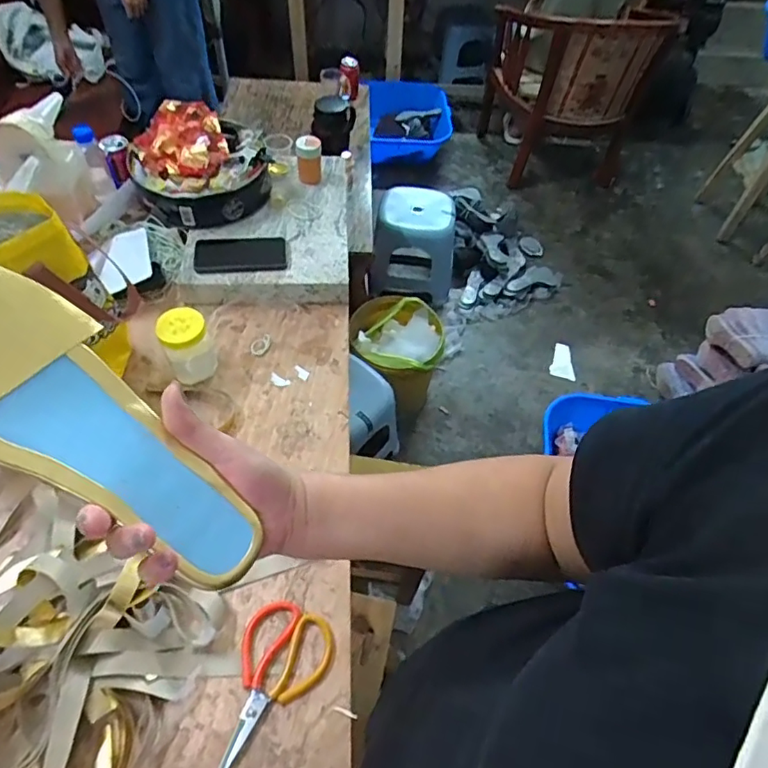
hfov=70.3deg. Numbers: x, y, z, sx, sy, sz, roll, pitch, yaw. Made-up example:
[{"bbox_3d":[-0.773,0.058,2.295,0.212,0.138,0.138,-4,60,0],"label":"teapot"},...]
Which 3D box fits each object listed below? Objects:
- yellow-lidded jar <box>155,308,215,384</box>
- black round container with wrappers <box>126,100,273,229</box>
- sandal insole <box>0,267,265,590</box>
[{"bbox_3d":[-0.307,-0.056,0.854,0.071,0.111,0.070,2,54,-3],"label":"yellow-lidded jar"},{"bbox_3d":[-0.356,-0.423,1.060,0.250,0.114,0.248,2,54,-3],"label":"black round container with wrappers"},{"bbox_3d":[-0.177,0.026,0.318,0.250,0.025,0.111,41,55,-16],"label":"sandal insole"}]

